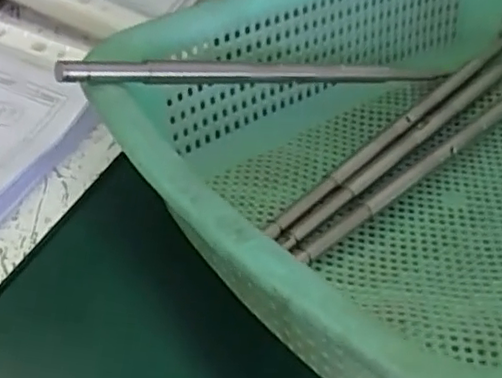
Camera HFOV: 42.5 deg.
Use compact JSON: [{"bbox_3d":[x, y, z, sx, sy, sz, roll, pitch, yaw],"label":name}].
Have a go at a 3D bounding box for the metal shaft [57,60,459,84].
[{"bbox_3d":[0.018,-0.053,0.297,0.218,0.011,0.006,-7,45,-38],"label":"metal shaft"}]

